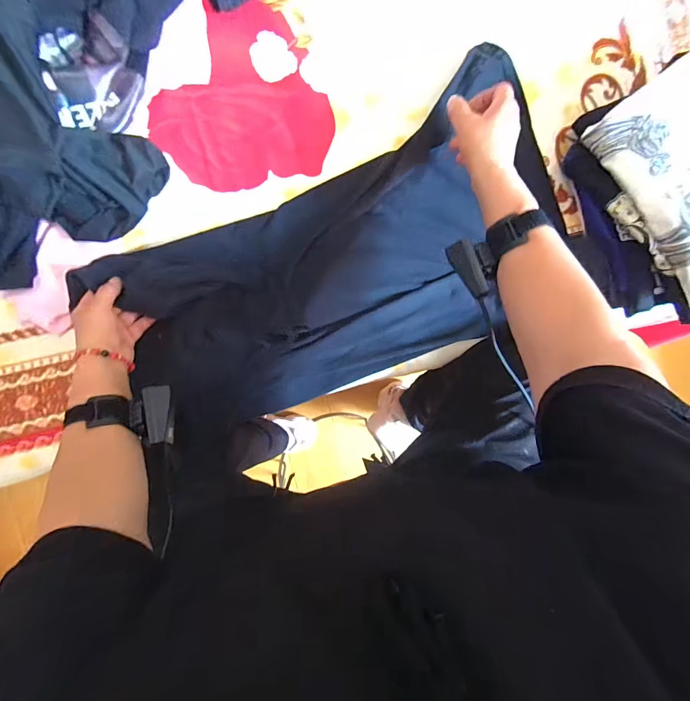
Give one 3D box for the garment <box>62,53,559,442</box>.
[{"bbox_3d":[-0.007,-0.106,0.489,0.617,0.050,0.328,-29,97,-4],"label":"garment"}]

